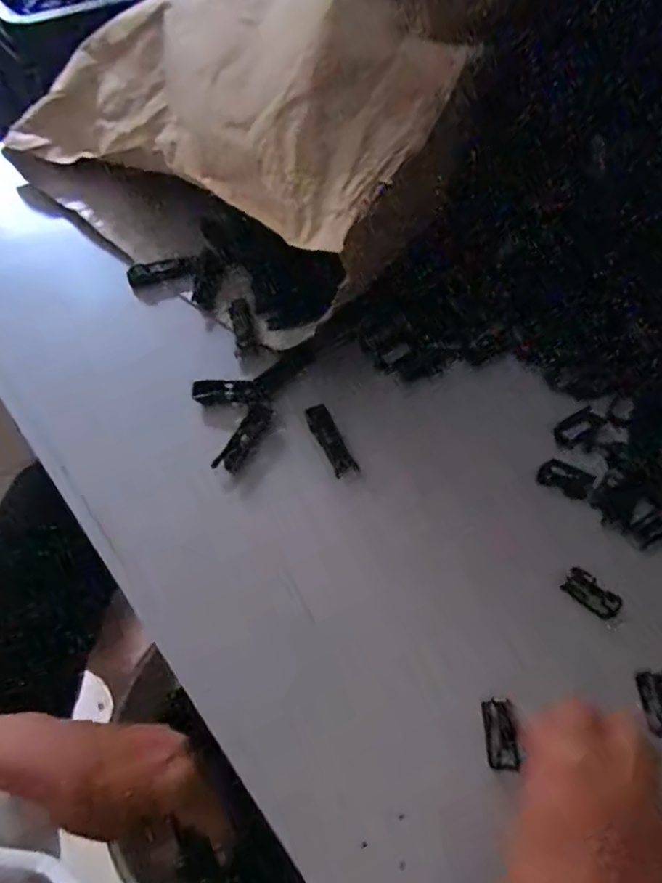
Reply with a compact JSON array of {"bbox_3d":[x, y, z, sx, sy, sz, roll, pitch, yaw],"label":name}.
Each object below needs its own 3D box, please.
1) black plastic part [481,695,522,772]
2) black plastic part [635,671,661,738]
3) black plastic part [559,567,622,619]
[{"bbox_3d":[0.107,0.183,0.362,0.019,0.009,0.041,3,58,-3],"label":"black plastic part"},{"bbox_3d":[0.219,0.174,0.383,0.019,0.012,0.039,-1,58,-6],"label":"black plastic part"},{"bbox_3d":[0.190,0.111,0.420,0.039,0.013,0.018,41,64,19],"label":"black plastic part"}]

